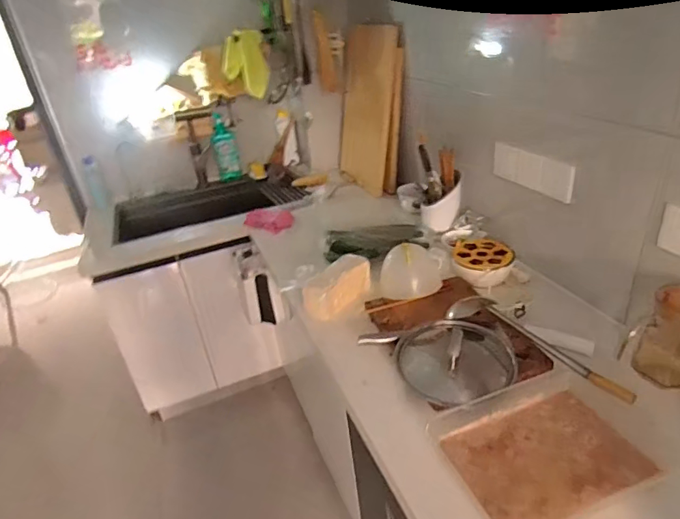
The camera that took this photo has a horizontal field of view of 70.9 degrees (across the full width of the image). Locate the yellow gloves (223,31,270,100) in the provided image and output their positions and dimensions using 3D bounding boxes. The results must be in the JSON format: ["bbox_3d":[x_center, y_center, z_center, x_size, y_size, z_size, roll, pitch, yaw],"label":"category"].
[{"bbox_3d":[-0.345,-0.711,1.751,0.154,0.223,0.082,-10,30,-6],"label":"yellow gloves"}]

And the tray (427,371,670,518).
[{"bbox_3d":[0.322,0.294,0.754,0.310,0.039,0.242,-15,31,-15],"label":"tray"}]

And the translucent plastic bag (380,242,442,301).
[{"bbox_3d":[0.169,0.026,1.147,0.146,0.103,0.070,-5,29,2],"label":"translucent plastic bag"}]

